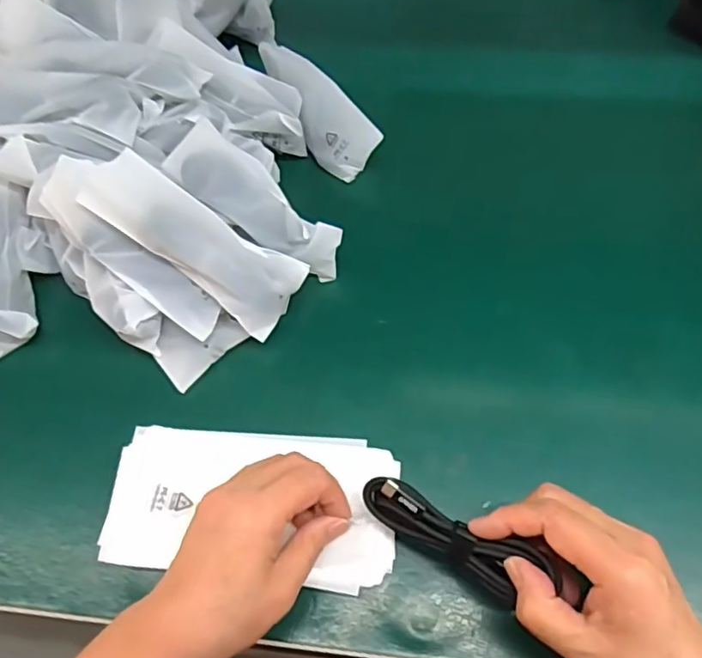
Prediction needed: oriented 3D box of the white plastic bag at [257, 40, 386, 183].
[{"bbox_3d":[-0.031,-0.196,0.508,0.050,0.033,0.155,-29,66,-11],"label":"white plastic bag"}]

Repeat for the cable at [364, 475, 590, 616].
[{"bbox_3d":[0.062,0.118,0.319,0.119,0.024,0.031,22,67,17],"label":"cable"}]

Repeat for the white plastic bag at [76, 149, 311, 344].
[{"bbox_3d":[-0.105,-0.061,0.403,0.151,0.021,0.058,36,68,-10],"label":"white plastic bag"}]

